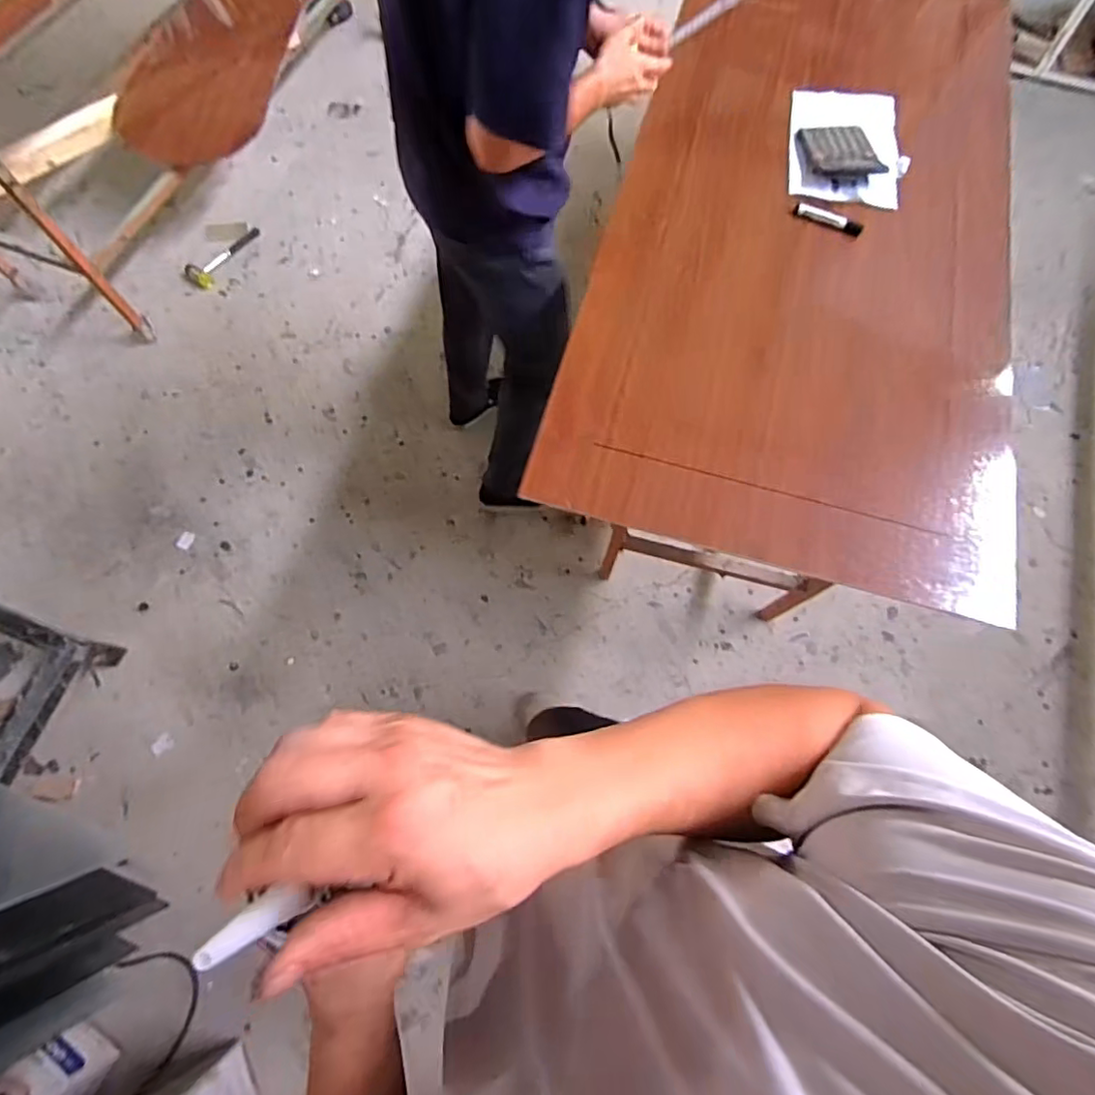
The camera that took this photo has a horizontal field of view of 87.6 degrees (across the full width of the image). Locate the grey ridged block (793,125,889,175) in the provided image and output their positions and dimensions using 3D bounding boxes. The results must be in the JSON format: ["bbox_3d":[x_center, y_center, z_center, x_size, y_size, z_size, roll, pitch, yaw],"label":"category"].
[{"bbox_3d":[0.587,-0.797,1.145,0.141,0.014,0.143,-4,69,-2],"label":"grey ridged block"}]

